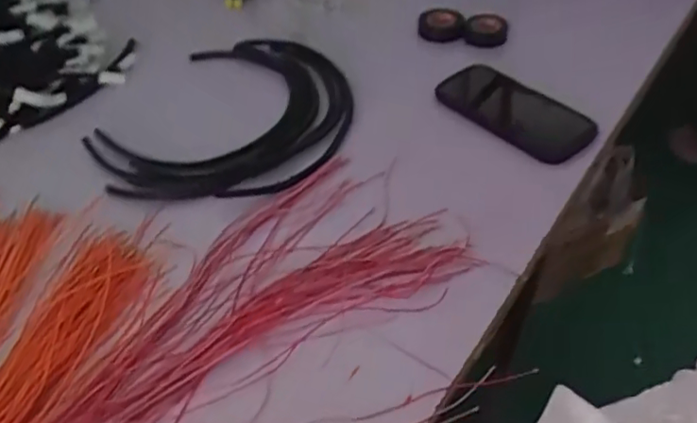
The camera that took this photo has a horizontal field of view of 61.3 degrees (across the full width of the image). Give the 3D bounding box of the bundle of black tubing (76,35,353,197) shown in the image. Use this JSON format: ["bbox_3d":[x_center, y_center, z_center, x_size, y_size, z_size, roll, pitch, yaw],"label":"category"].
[{"bbox_3d":[-0.128,-0.114,0.691,0.258,0.038,0.316,9,47,10],"label":"bundle of black tubing"}]

